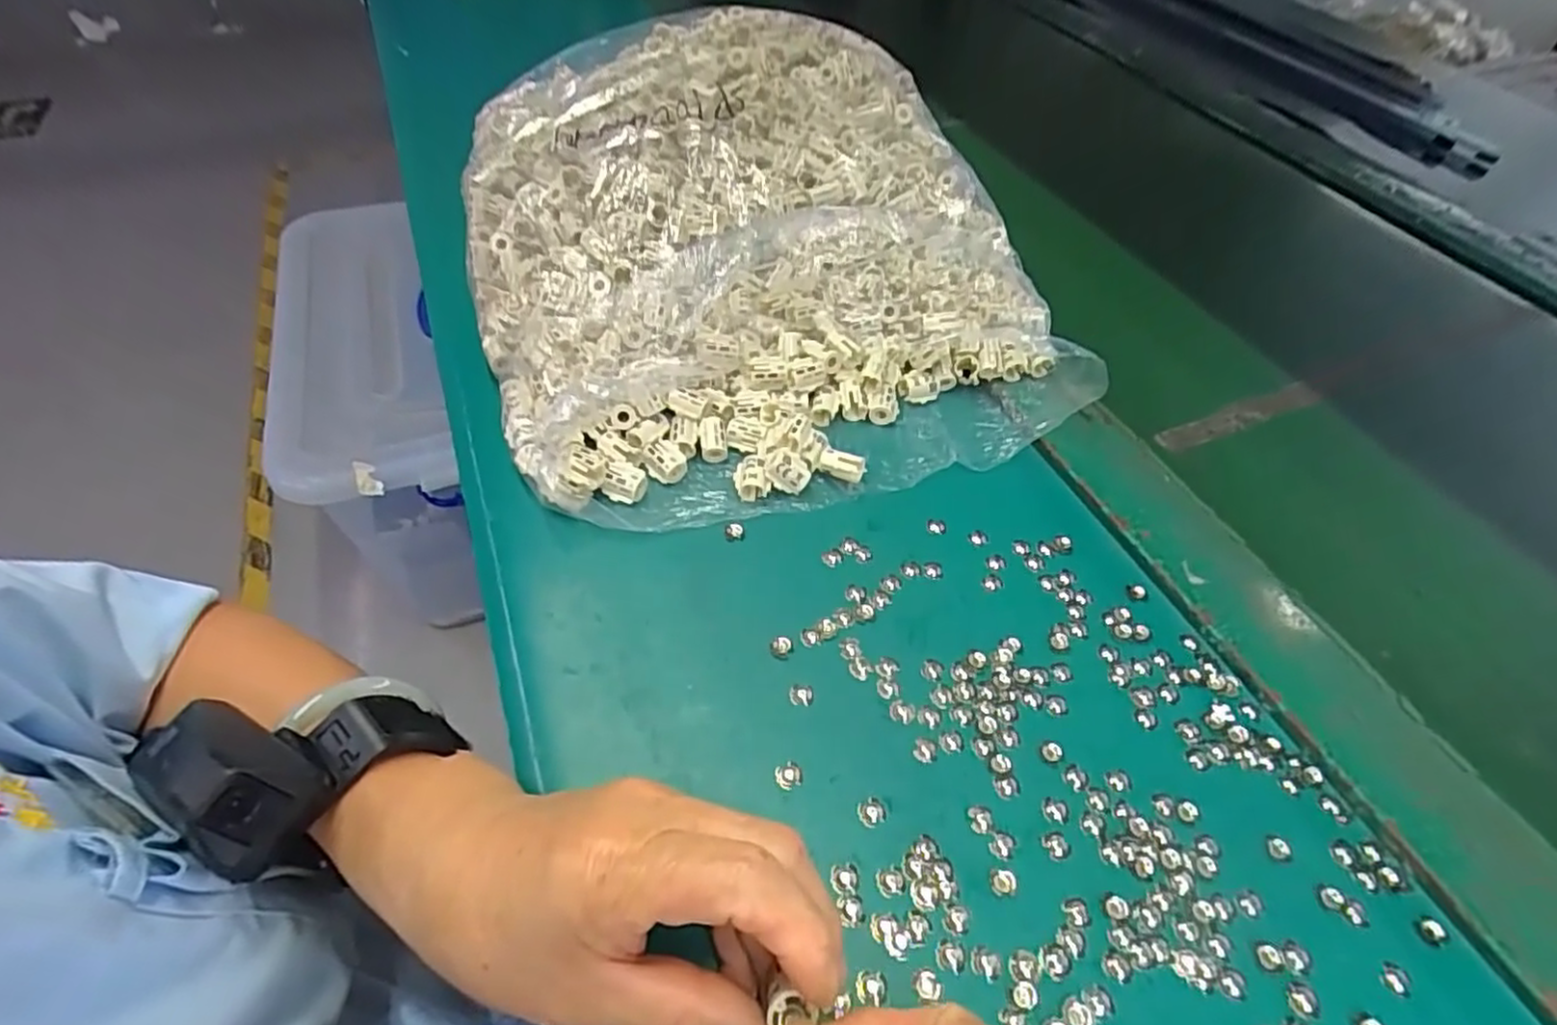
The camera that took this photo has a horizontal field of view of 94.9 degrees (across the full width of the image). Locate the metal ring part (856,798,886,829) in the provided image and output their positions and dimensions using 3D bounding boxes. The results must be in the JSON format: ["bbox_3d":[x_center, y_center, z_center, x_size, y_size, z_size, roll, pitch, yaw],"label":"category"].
[{"bbox_3d":[0.036,0.115,0.275,0.012,0.004,0.010,-28,57,-23],"label":"metal ring part"}]

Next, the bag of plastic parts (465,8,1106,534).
[{"bbox_3d":[-0.024,-0.183,0.452,0.325,0.104,0.387,-16,53,-15],"label":"bag of plastic parts"}]

